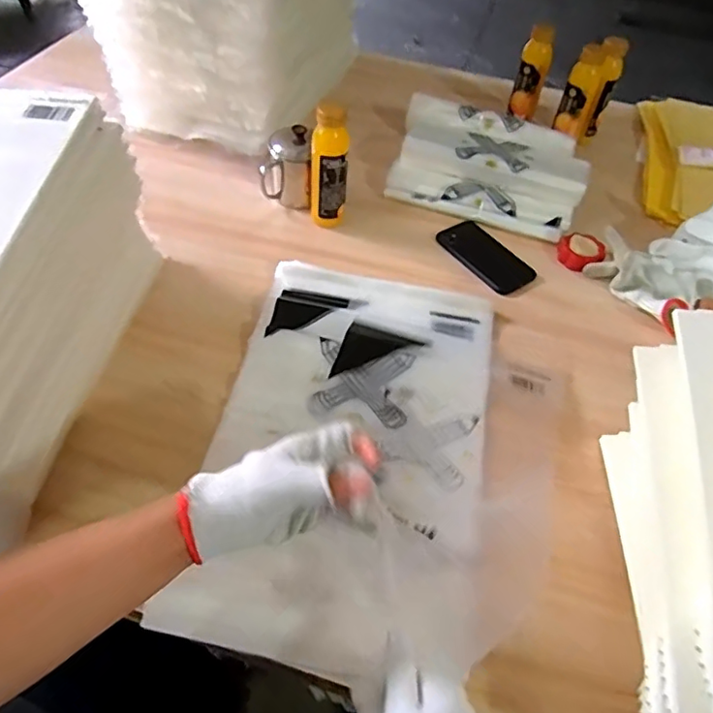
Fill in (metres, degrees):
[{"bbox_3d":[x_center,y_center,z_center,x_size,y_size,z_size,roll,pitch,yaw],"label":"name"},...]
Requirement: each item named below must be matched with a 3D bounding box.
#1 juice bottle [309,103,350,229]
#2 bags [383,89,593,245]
[{"bbox_3d":[-0.039,-0.261,0.801,0.052,0.169,0.045,-1,51,-6],"label":"juice bottle"},{"bbox_3d":[0.211,-0.318,0.927,0.305,0.075,0.246,16,51,8],"label":"bags"}]

